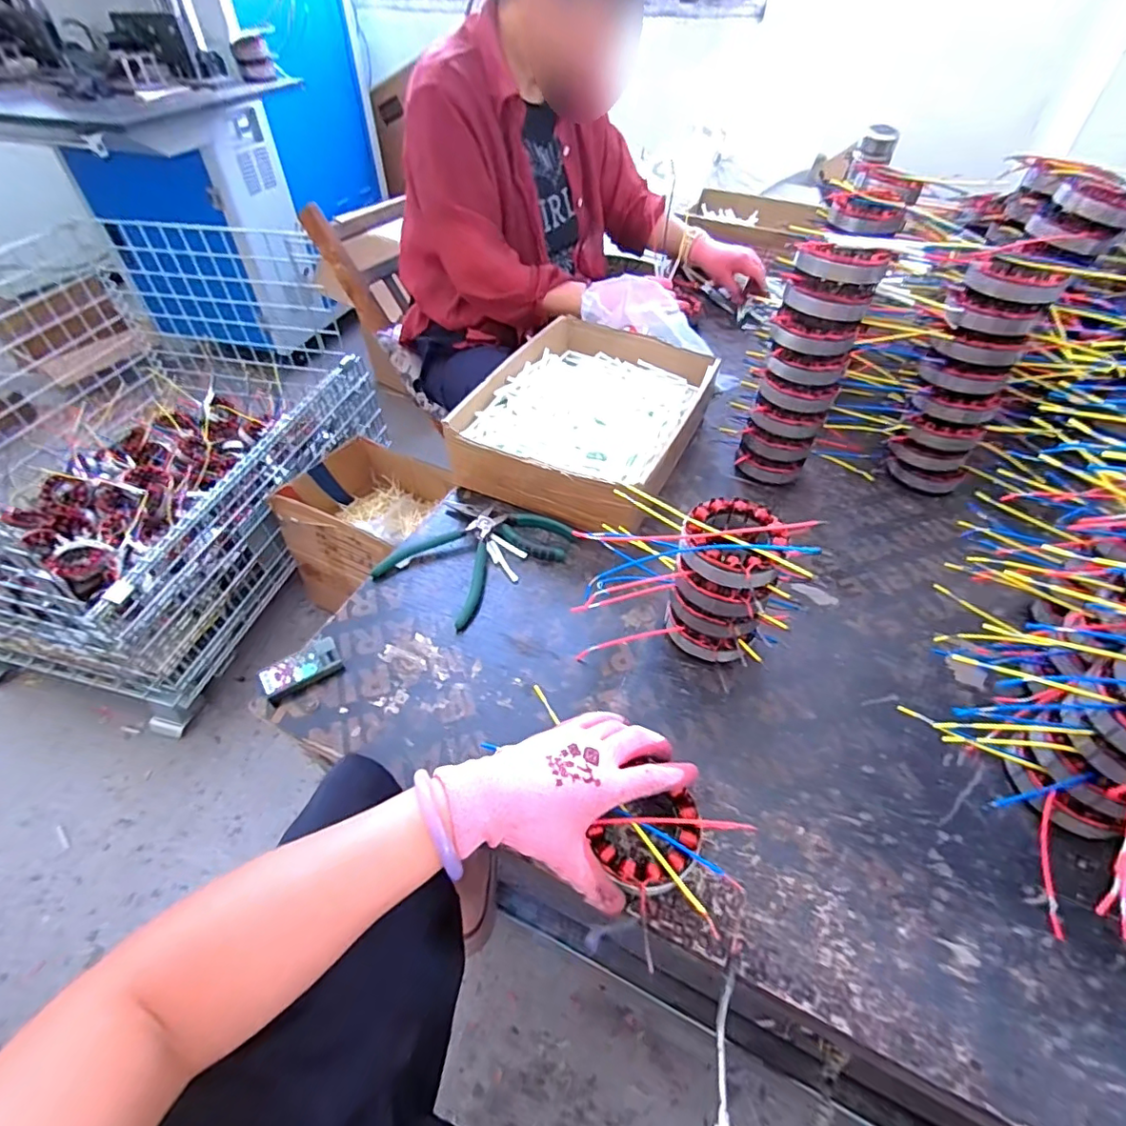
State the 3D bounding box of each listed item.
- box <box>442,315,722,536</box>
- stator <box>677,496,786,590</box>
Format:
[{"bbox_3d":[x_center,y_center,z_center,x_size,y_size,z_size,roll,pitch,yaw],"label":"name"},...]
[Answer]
[{"bbox_3d":[0.038,-0.193,0.712,0.241,0.086,0.339,18,51,15],"label":"box"},{"bbox_3d":[0.143,-0.014,0.467,0.081,0.039,0.092,14,50,12],"label":"stator"}]

